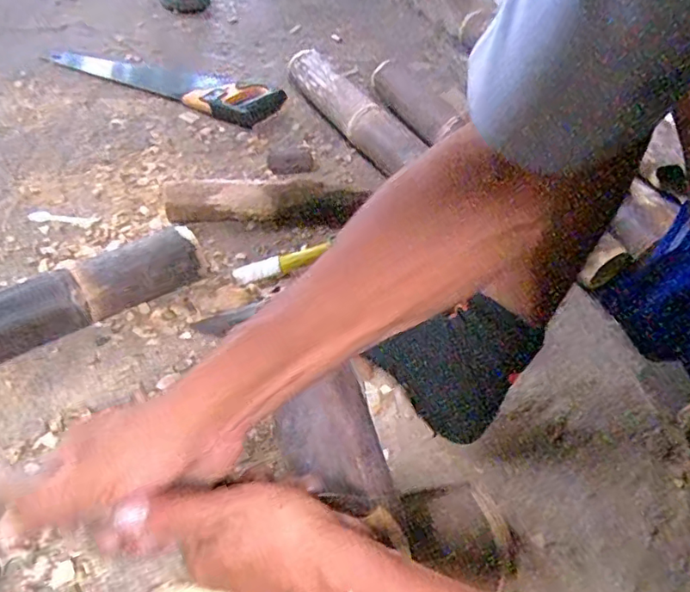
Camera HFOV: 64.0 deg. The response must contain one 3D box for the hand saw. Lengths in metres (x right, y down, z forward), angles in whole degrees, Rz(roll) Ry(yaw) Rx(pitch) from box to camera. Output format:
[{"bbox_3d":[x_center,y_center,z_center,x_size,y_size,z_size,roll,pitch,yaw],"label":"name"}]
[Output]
[{"bbox_3d":[-0.340,-0.396,1.000,0.512,0.034,0.133,24,52,14],"label":"hand saw"}]

